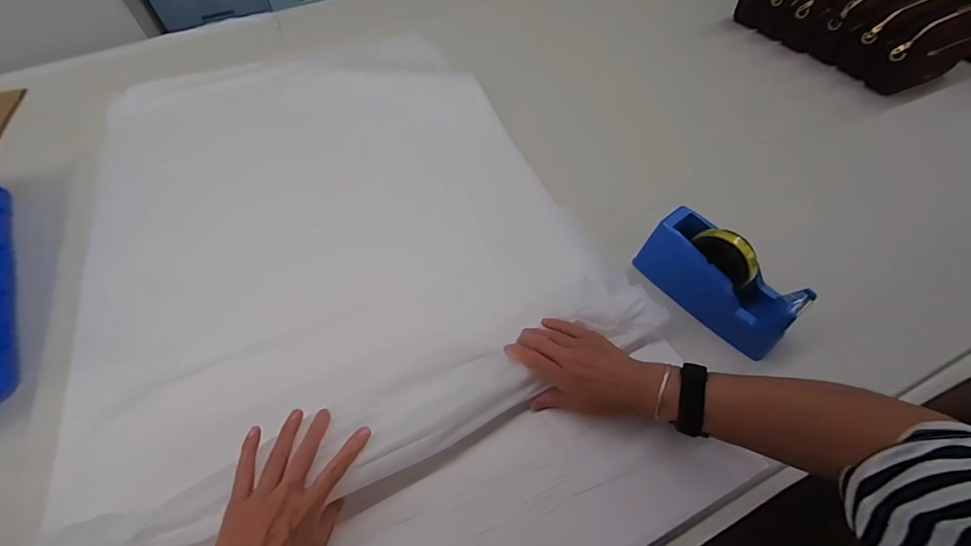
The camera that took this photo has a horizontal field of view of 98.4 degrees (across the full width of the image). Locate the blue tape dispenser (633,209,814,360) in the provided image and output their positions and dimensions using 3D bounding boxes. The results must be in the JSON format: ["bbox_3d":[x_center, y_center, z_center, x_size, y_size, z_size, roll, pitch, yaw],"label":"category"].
[{"bbox_3d":[0.309,0.004,0.556,0.072,0.111,0.200,-37,62,-21],"label":"blue tape dispenser"}]

